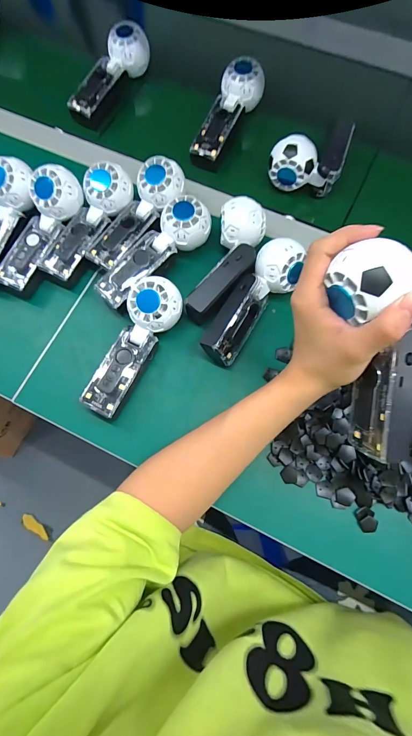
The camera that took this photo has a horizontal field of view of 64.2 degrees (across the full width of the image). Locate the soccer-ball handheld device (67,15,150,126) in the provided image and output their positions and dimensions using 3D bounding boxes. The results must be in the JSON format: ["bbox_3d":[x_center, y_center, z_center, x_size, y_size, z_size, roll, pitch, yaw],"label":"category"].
[{"bbox_3d":[-0.151,-0.457,0.520,0.048,0.054,0.165,36,90,10],"label":"soccer-ball handheld device"}]

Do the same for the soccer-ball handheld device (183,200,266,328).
[{"bbox_3d":[0.029,-0.130,0.403,0.055,0.050,0.155,20,75,6],"label":"soccer-ball handheld device"}]

